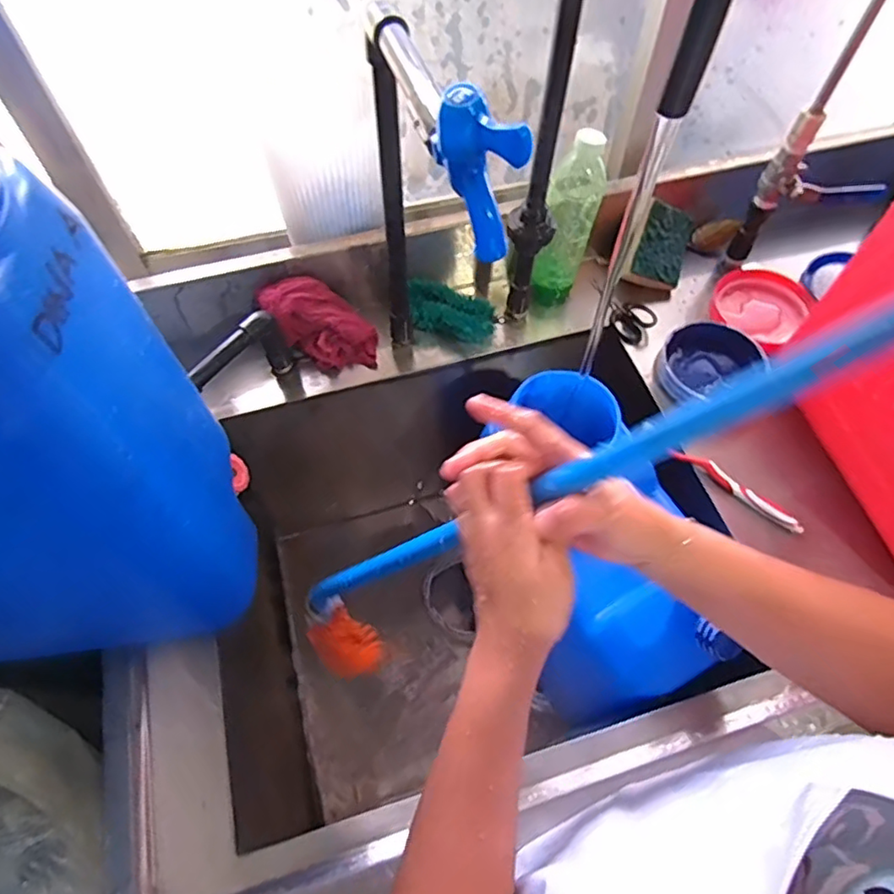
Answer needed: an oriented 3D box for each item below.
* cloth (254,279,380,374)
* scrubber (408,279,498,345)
[{"bbox_3d":[-0.147,-0.143,0.695,0.145,0.055,0.082,42,90,-23],"label":"cloth"},{"bbox_3d":[0.003,-0.165,0.721,0.112,0.041,0.057,16,60,9],"label":"scrubber"}]

